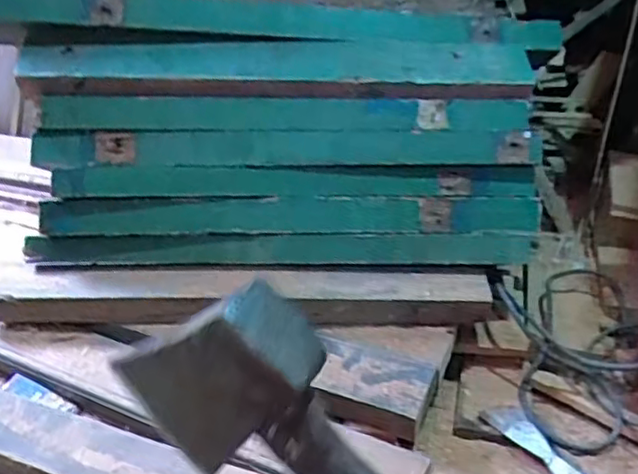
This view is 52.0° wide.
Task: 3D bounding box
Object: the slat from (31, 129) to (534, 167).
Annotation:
[{"bbox_3d":[-0.049,-0.136,0.989,0.737,0.055,0.017,-1,-6,-1],"label":"slat"}]

